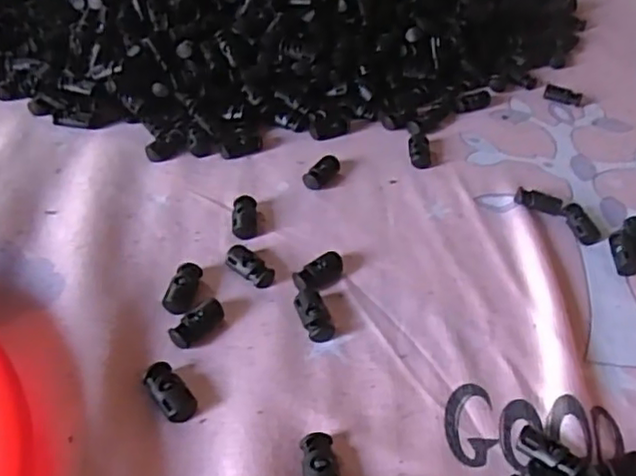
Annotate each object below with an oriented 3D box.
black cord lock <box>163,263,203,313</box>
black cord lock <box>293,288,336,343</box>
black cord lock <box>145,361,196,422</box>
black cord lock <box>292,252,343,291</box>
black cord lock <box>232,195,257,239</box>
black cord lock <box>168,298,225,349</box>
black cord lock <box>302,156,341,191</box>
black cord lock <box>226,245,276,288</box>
[{"bbox_3d":[-0.067,0.025,0.315,0.013,0.007,0.029,10,44,5],"label":"black cord lock"},{"bbox_3d":[-0.001,0.037,0.310,0.015,0.007,0.030,-12,47,-17],"label":"black cord lock"},{"bbox_3d":[-0.065,0.067,0.272,0.014,0.007,0.029,-28,53,-30],"label":"black cord lock"},{"bbox_3d":[0.001,0.019,0.330,0.029,0.008,0.016,-30,54,-31],"label":"black cord lock"},{"bbox_3d":[-0.042,-0.012,0.358,0.014,0.008,0.028,1,44,-5],"label":"black cord lock"},{"bbox_3d":[-0.057,0.041,0.301,0.012,0.007,0.029,33,51,26],"label":"black cord lock"},{"bbox_3d":[0.003,-0.041,0.393,0.014,0.009,0.027,24,47,18],"label":"black cord lock"},{"bbox_3d":[-0.035,0.015,0.330,0.028,0.009,0.014,30,49,23],"label":"black cord lock"}]

